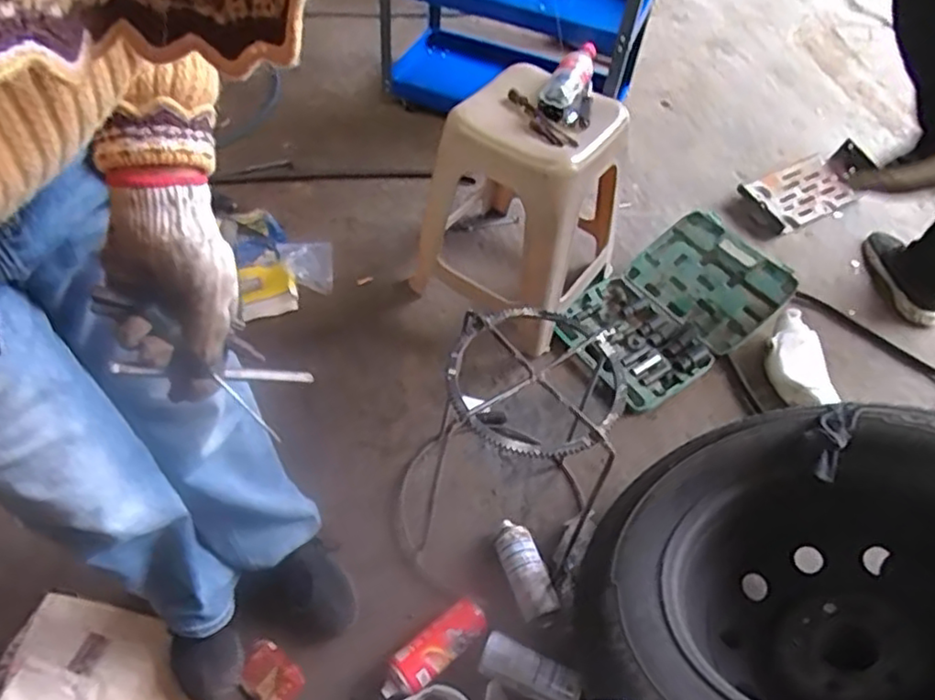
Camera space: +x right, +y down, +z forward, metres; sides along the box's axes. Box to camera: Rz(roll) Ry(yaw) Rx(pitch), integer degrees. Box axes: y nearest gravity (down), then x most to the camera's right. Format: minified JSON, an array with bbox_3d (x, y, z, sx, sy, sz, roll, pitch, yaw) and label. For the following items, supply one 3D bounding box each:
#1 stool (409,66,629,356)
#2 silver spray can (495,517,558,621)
[{"bbox_3d":[0.091,-0.308,1.367,0.367,0.460,0.332,27,55,18],"label":"stool"},{"bbox_3d":[0.095,0.371,1.130,0.070,0.055,0.178,-15,53,-14],"label":"silver spray can"}]

